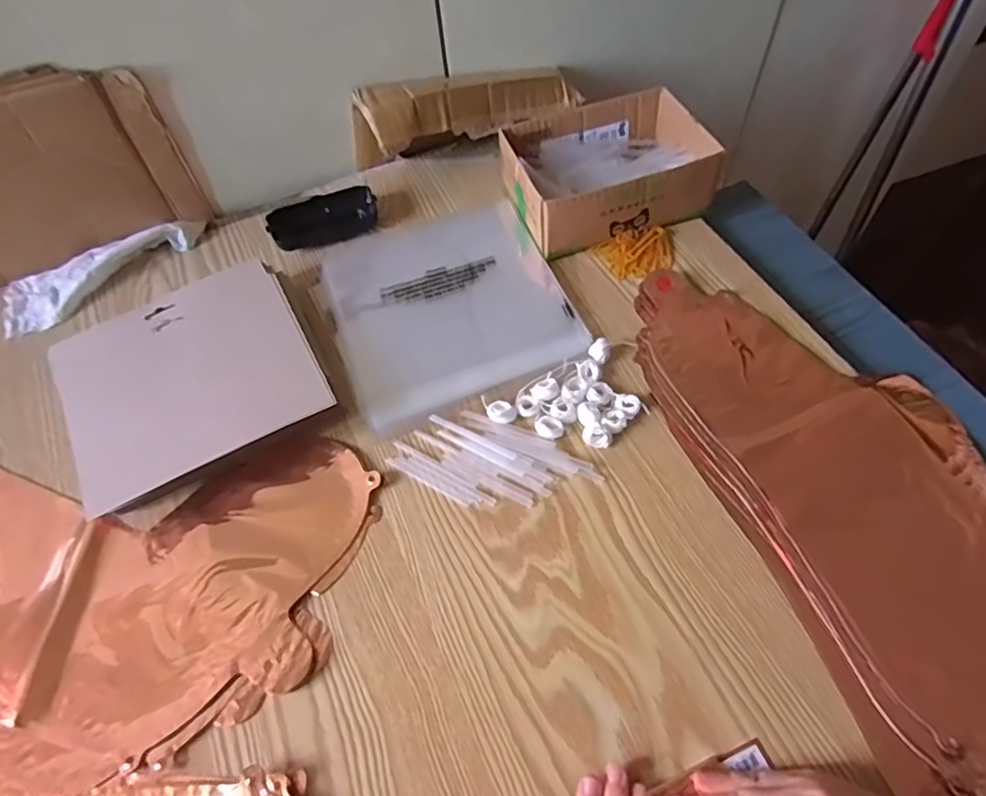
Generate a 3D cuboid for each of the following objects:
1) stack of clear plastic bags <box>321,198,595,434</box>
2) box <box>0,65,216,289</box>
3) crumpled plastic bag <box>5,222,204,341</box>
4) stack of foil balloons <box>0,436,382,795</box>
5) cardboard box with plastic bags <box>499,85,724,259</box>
[{"bbox_3d":[-0.046,-0.097,0.567,0.203,0.009,0.213,-21,59,-9],"label":"stack of clear plastic bags"},{"bbox_3d":[-0.426,-0.190,0.547,0.270,0.171,0.021,-20,58,-8],"label":"box"},{"bbox_3d":[-0.400,-0.135,0.619,0.204,0.026,0.072,-30,60,-14],"label":"crumpled plastic bag"},{"bbox_3d":[-0.326,0.142,0.440,0.456,0.007,0.226,-2,57,3],"label":"stack of foil balloons"},{"bbox_3d":[0.110,-0.223,0.598,0.179,0.066,0.143,-17,58,-6],"label":"cardboard box with plastic bags"}]

